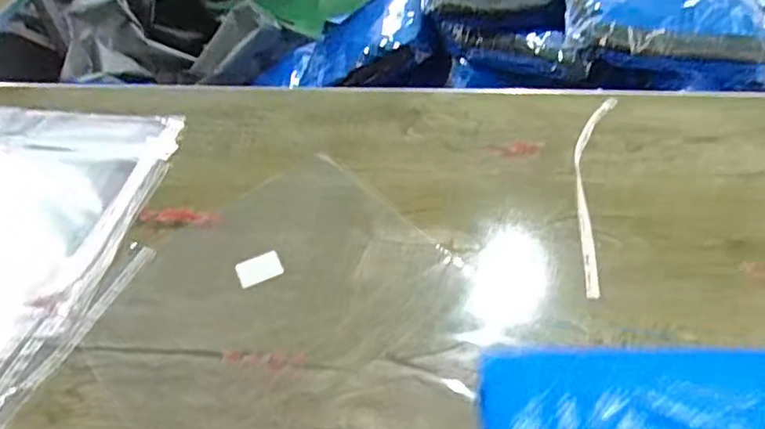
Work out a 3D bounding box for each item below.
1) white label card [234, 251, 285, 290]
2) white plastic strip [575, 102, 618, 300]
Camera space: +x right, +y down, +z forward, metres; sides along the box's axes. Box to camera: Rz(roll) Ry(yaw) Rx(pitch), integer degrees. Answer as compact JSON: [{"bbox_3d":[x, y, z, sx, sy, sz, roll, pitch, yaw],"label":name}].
[{"bbox_3d":[-0.114,0.050,0.576,0.041,0.005,0.031,-18,46,-12],"label":"white label card"},{"bbox_3d":[0.207,-0.036,0.617,0.034,0.007,0.284,9,46,15],"label":"white plastic strip"}]

